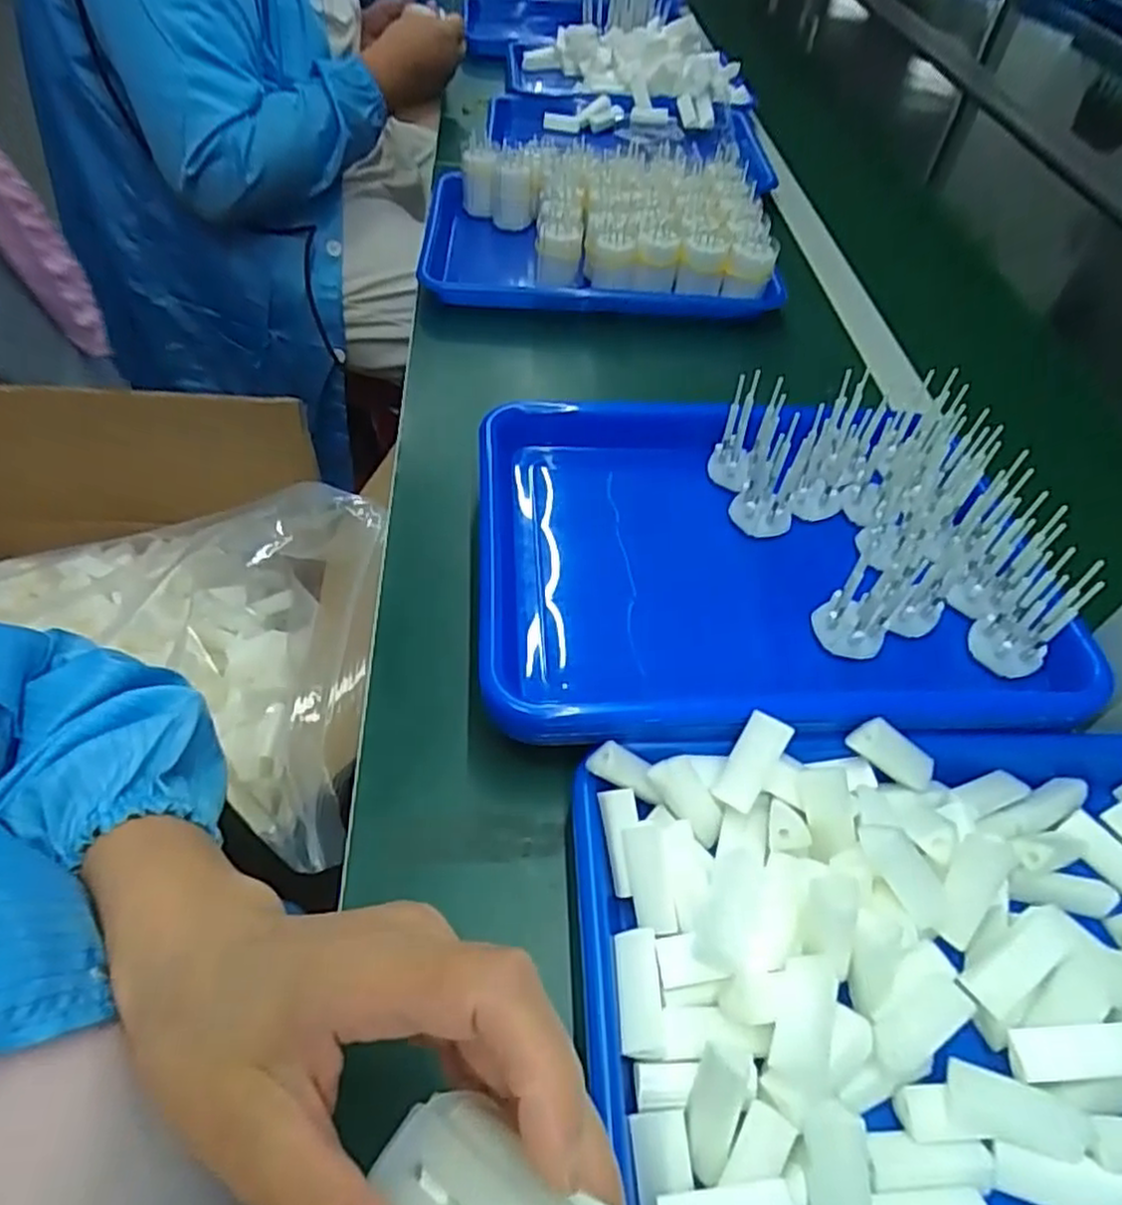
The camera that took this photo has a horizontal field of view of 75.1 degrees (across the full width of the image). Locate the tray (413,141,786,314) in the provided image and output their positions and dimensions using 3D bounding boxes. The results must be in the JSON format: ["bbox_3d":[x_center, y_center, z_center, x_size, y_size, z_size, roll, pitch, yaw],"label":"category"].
[{"bbox_3d":[0.029,-0.368,0.716,0.319,0.082,0.250,1,51,-5],"label":"tray"}]

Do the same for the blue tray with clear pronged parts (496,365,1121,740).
[{"bbox_3d":[0.116,-0.040,0.429,0.326,0.072,0.250,1,51,-5],"label":"blue tray with clear pronged parts"}]

